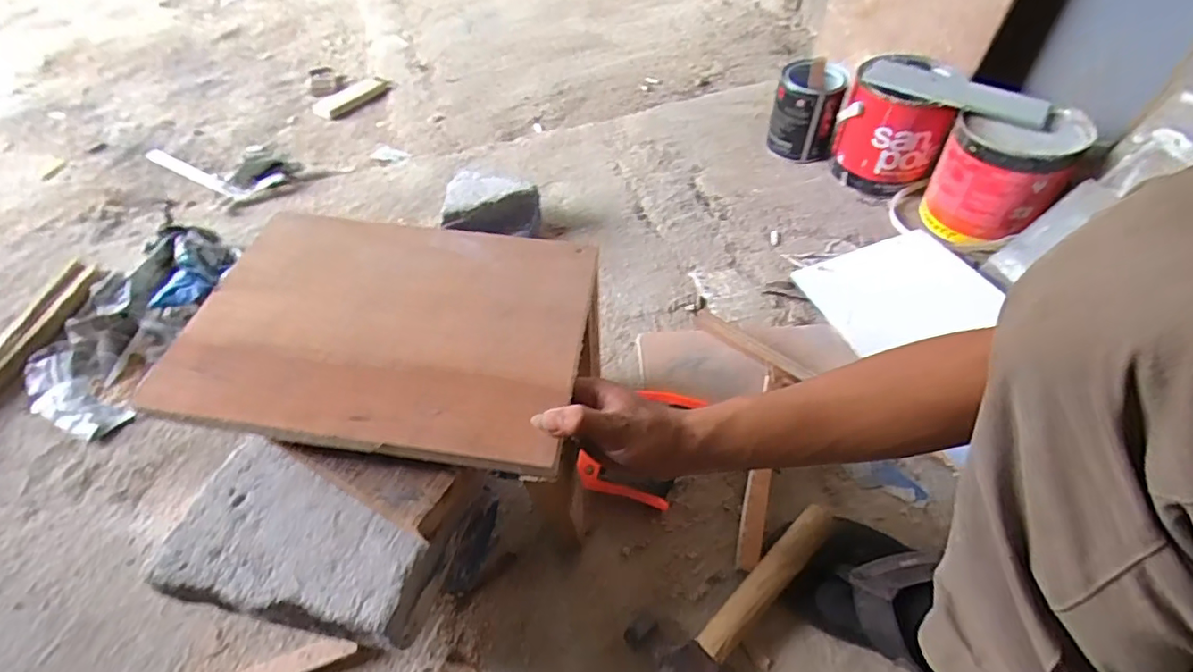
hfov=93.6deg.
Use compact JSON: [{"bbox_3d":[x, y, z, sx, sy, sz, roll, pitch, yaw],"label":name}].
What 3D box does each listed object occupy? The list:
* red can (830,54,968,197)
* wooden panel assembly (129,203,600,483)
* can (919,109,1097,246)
[{"bbox_3d":[0.480,-0.341,0.906,0.155,0.166,0.173,20,53,17],"label":"red can"},{"bbox_3d":[-0.165,-0.011,0.465,0.319,0.021,0.221,6,50,6],"label":"wooden panel assembly"},{"bbox_3d":[0.568,-0.227,0.798,0.152,0.151,0.134,31,57,25],"label":"can"}]

